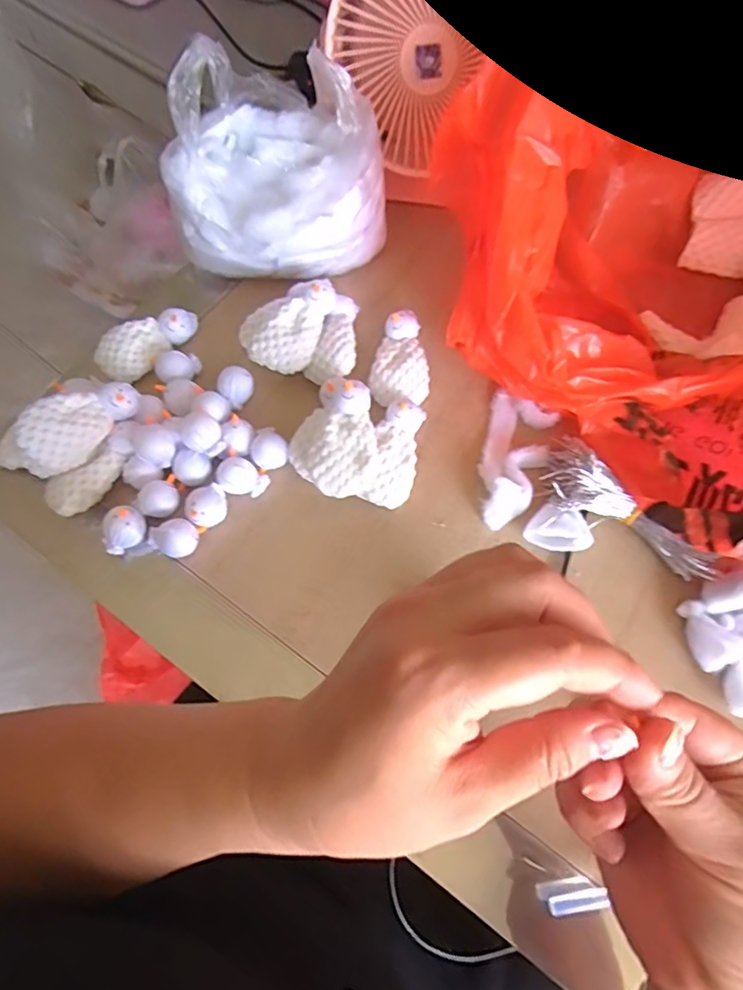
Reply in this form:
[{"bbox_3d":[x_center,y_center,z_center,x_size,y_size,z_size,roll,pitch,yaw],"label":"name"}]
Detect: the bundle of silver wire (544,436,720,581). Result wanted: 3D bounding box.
[{"bbox_3d":[0.163,0.014,0.355,0.045,0.028,0.122,-42,73,-17],"label":"bundle of silver wire"}]

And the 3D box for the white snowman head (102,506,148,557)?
[{"bbox_3d":[-0.161,0.023,0.361,0.027,0.027,0.022,-15,67,-7],"label":"white snowman head"}]

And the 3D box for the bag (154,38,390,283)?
[{"bbox_3d":[-0.066,-0.234,0.394,0.124,0.139,0.128,34,70,13],"label":"bag"}]

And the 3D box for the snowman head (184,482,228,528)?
[{"bbox_3d":[-0.109,0.009,0.369,0.025,0.025,0.026,0,66,0],"label":"snowman head"}]

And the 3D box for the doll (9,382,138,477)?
[{"bbox_3d":[-0.186,-0.046,0.350,0.027,0.037,0.078,38,71,15],"label":"doll"}]

